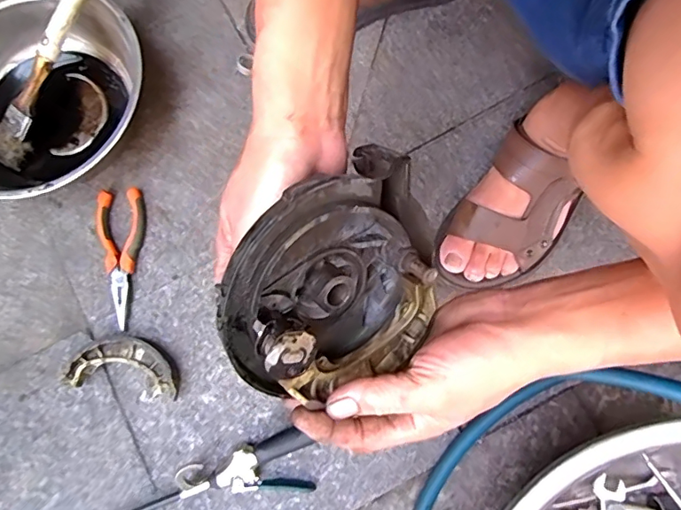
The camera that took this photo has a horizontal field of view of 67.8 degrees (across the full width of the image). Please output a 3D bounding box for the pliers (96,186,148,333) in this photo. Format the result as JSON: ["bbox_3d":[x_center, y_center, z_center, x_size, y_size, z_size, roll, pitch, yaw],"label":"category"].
[{"bbox_3d":[-0.244,0.001,0.560,0.051,0.015,0.149,-2,79,0],"label":"pliers"}]

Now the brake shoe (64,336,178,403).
[{"bbox_3d":[-0.221,0.118,0.532,0.113,0.023,0.058,13,79,3],"label":"brake shoe"}]

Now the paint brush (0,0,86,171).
[{"bbox_3d":[-0.316,-0.224,0.548,0.046,0.021,0.280,35,102,7],"label":"paint brush"}]

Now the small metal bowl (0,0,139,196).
[{"bbox_3d":[-0.334,-0.175,0.562,0.232,0.079,0.241,0,79,0],"label":"small metal bowl"}]

